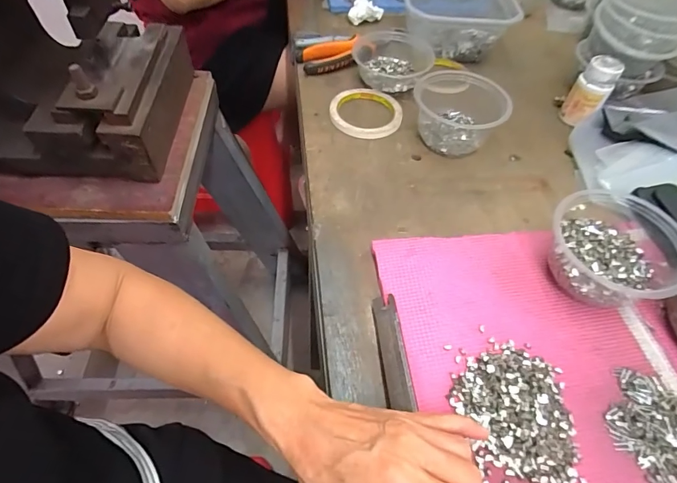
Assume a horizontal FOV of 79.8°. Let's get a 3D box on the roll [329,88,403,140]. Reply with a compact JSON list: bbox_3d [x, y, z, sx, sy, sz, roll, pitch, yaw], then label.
[{"bbox_3d":[0.038,-0.175,0.548,0.095,0.015,0.093,0,54,0],"label":"roll"}]

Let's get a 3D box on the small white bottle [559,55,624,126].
[{"bbox_3d":[0.335,-0.199,0.540,0.045,0.079,0.044,27,58,18],"label":"small white bottle"}]

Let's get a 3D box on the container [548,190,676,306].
[{"bbox_3d":[0.256,0.012,0.379,0.103,0.070,0.109,0,54,0],"label":"container"}]

